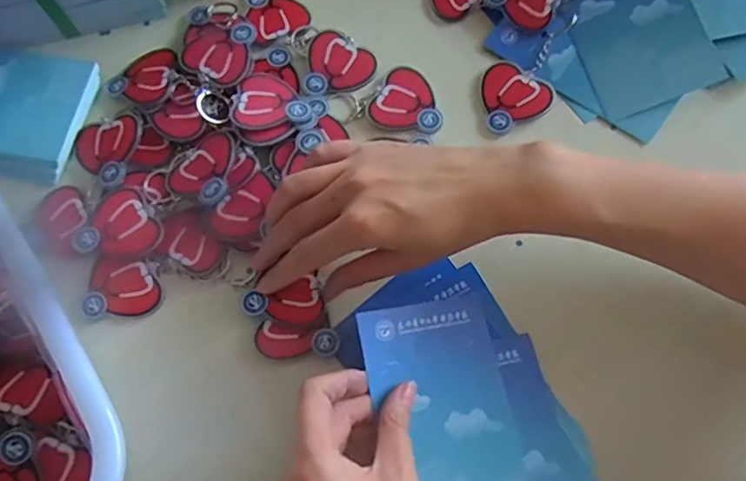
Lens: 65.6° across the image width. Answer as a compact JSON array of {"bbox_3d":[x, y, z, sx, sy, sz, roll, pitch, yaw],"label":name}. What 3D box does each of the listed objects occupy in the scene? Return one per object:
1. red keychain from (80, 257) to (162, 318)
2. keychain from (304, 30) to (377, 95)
[{"bbox_3d":[-0.159,0.030,0.368,0.046,0.005,0.036,0,72,-1],"label":"red keychain"},{"bbox_3d":[-0.023,-0.128,0.419,0.048,0.005,0.048,7,72,1],"label":"keychain"}]

